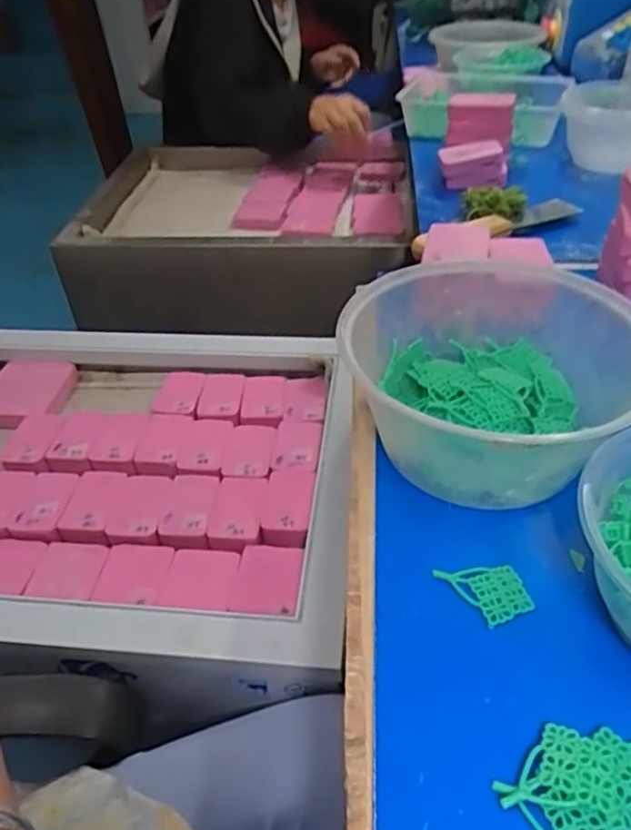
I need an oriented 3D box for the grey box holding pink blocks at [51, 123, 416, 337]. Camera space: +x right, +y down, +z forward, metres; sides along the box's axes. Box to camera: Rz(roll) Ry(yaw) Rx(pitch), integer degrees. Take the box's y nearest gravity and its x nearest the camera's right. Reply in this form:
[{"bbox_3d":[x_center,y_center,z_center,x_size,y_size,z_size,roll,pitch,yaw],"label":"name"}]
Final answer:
[{"bbox_3d":[-0.109,-0.297,1.006,0.473,0.146,0.409,4,41,9],"label":"grey box holding pink blocks"}]

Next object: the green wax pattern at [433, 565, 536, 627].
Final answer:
[{"bbox_3d":[0.082,0.084,0.303,0.035,0.004,0.035,-17,43,-15],"label":"green wax pattern"}]

